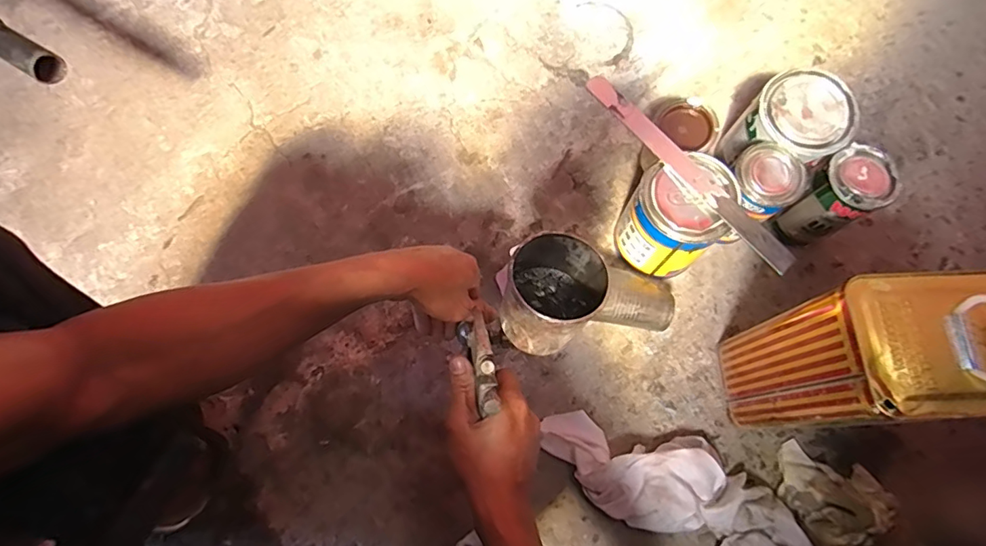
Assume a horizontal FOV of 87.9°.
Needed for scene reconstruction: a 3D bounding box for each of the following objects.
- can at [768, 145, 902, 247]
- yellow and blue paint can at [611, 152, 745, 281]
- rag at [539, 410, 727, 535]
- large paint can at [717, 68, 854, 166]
[{"bbox_3d":[0.395,-0.088,0.600,0.070,0.122,0.071,0,76,0],"label":"can"},{"bbox_3d":[0.209,-0.061,0.603,0.105,0.136,0.112,0,76,0],"label":"yellow and blue paint can"},{"bbox_3d":[0.156,0.223,0.567,0.196,0.045,0.105,13,76,3],"label":"rag"},{"bbox_3d":[0.348,-0.167,0.621,0.101,0.124,0.105,0,74,1],"label":"large paint can"}]

